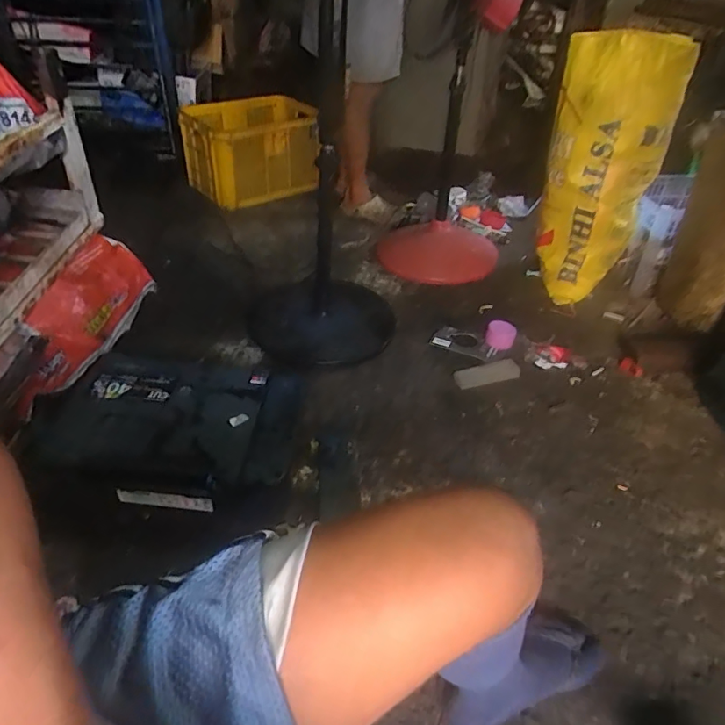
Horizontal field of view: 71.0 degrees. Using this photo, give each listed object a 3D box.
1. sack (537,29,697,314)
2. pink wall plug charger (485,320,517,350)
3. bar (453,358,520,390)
[{"bbox_3d":[0.618,-0.482,1.352,0.269,0.634,0.261,12,39,12],"label":"sack"},{"bbox_3d":[0.355,-0.068,1.306,0.074,0.047,0.079,14,42,14],"label":"pink wall plug charger"},{"bbox_3d":[0.296,0.027,1.197,0.158,0.015,0.055,-10,42,-14],"label":"bar"}]

